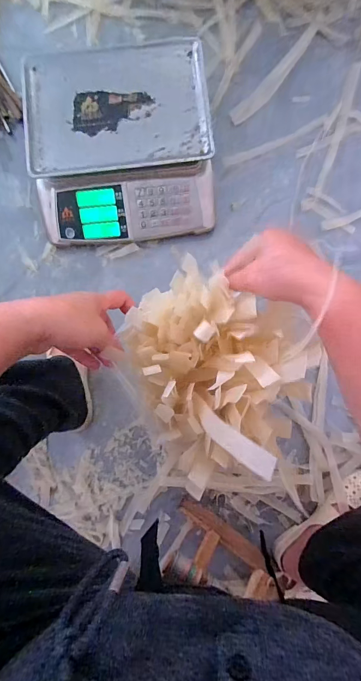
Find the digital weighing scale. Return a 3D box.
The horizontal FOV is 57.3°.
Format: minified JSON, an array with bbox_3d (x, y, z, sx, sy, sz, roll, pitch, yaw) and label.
[{"bbox_3d":[-0.113,-0.380,0.652,0.339,0.105,0.352,-5,85,0],"label":"digital weighing scale"}]

